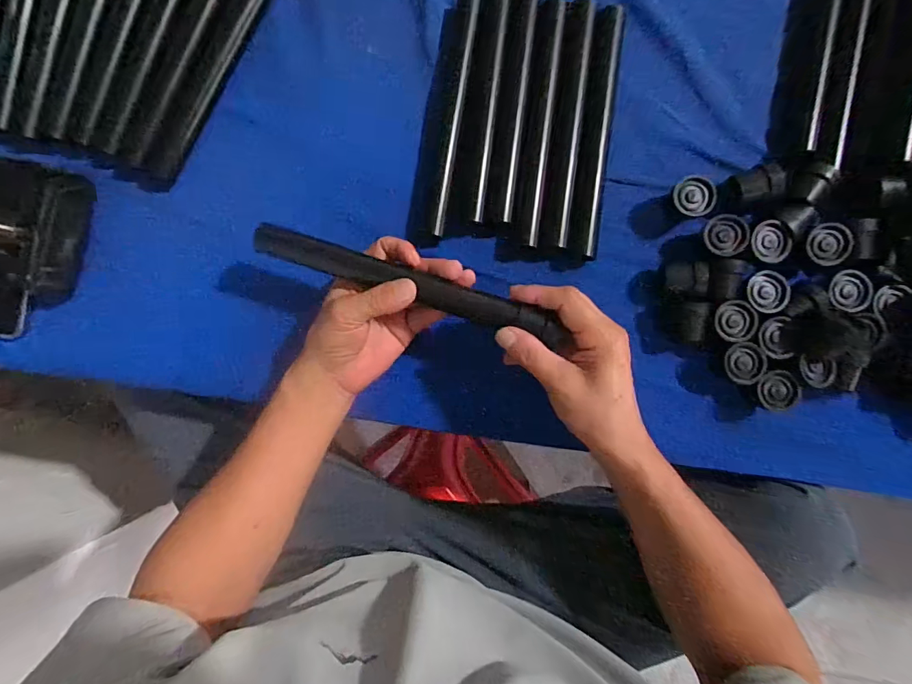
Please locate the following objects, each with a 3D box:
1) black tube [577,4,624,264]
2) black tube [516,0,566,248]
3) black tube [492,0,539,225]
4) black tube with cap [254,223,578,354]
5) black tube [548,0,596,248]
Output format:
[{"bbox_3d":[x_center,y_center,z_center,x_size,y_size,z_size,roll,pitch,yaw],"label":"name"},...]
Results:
[{"bbox_3d":[0.128,-0.186,0.415,0.020,0.026,0.221,5,90,0],"label":"black tube"},{"bbox_3d":[0.076,-0.196,0.412,0.020,0.023,0.214,7,90,0],"label":"black tube"},{"bbox_3d":[0.053,-0.217,0.412,0.020,0.017,0.216,6,90,0],"label":"black tube"},{"bbox_3d":[-0.034,-0.045,0.354,0.250,0.028,0.024,18,90,3],"label":"black tube with cap"},{"bbox_3d":[0.103,-0.195,0.410,0.018,0.027,0.216,6,90,0],"label":"black tube"}]

